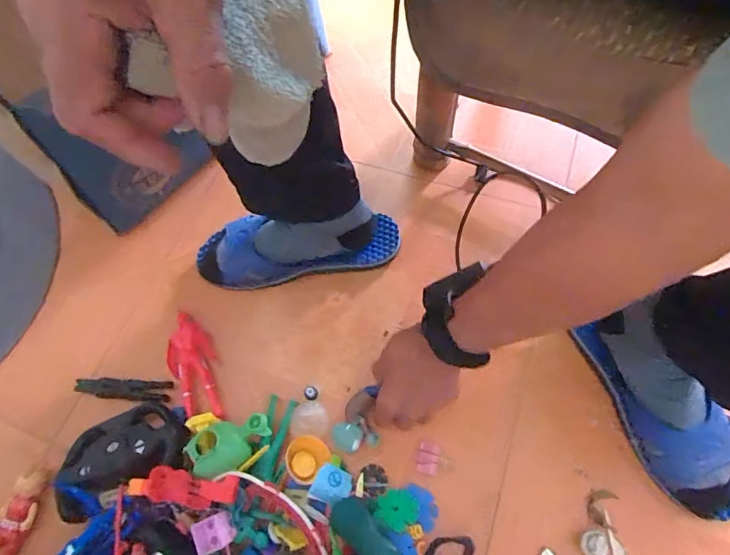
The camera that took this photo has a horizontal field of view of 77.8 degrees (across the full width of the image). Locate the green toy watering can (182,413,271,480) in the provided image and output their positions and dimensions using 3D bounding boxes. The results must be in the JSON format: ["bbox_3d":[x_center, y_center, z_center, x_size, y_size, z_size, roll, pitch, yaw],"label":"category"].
[{"bbox_3d":[-0.143,0.182,0.490,0.084,0.046,0.054,-21,65,-7],"label":"green toy watering can"}]

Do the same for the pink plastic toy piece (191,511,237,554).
[{"bbox_3d":[-0.147,0.253,0.448,0.039,0.026,0.031,-22,66,-9],"label":"pink plastic toy piece"}]

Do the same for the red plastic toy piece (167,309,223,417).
[{"bbox_3d":[-0.209,0.109,0.555,0.055,0.031,0.140,-22,66,-9],"label":"red plastic toy piece"}]

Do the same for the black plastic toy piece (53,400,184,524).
[{"bbox_3d":[-0.270,0.192,0.499,0.138,0.033,0.090,-24,66,-10],"label":"black plastic toy piece"}]

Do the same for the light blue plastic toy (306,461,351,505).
[{"bbox_3d":[-0.035,0.219,0.477,0.040,0.005,0.038,35,53,-7],"label":"light blue plastic toy"}]

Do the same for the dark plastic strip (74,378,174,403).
[{"bbox_3d":[-0.291,0.134,0.542,0.119,0.012,0.025,3,65,3],"label":"dark plastic strip"}]

